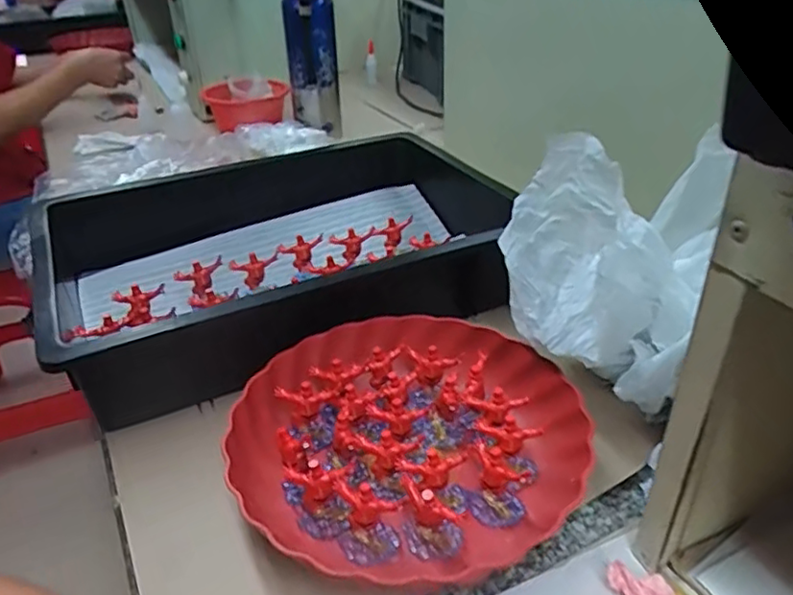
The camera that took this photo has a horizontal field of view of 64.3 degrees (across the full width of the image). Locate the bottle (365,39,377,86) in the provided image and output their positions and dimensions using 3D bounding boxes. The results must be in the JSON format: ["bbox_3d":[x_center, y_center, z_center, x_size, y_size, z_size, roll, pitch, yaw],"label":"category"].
[{"bbox_3d":[-0.053,-0.477,1.286,0.023,0.088,0.032,-5,33,-2],"label":"bottle"}]

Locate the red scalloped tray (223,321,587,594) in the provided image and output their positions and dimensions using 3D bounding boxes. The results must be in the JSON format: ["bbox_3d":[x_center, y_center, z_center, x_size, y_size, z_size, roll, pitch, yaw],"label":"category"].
[{"bbox_3d":[0.008,0.100,0.451,0.239,0.049,0.231,-7,33,-5],"label":"red scalloped tray"}]

